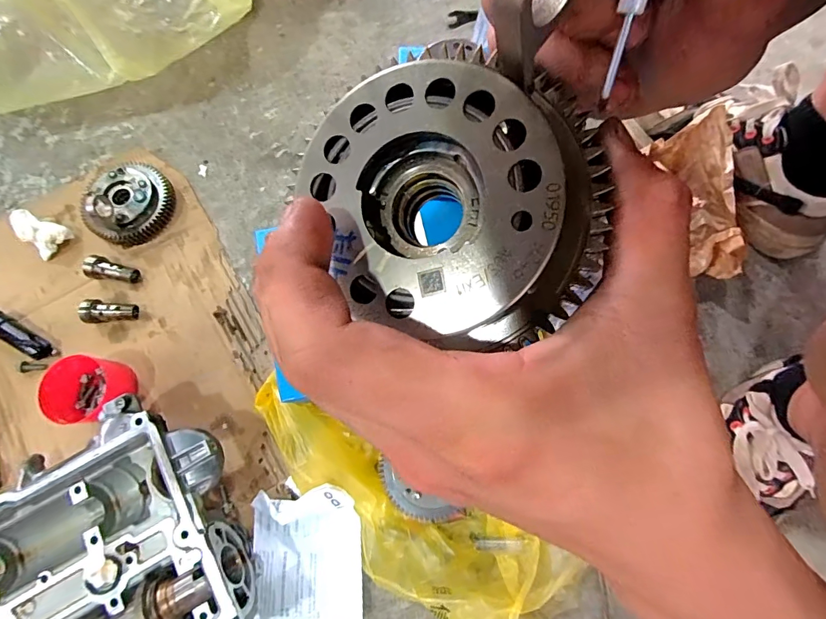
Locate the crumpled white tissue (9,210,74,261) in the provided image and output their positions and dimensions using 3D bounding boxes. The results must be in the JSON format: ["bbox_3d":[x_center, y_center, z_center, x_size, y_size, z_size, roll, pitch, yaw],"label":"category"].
[{"bbox_3d":[-0.426,-0.086,0.469,0.054,0.032,0.041,27,76,7],"label":"crumpled white tissue"}]

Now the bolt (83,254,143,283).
[{"bbox_3d":[-0.337,-0.041,0.459,0.053,0.023,0.024,17,75,5],"label":"bolt"}]

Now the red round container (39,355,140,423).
[{"bbox_3d":[-0.324,0.081,0.413,0.056,0.051,0.063,8,74,2],"label":"red round container"}]

